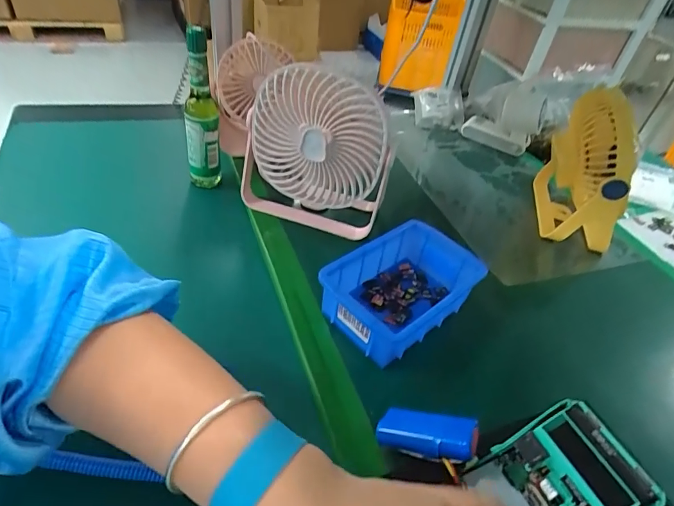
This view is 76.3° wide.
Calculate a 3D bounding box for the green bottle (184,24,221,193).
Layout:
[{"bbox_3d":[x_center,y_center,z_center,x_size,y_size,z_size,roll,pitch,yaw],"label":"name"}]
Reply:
[{"bbox_3d":[-0.161,-0.160,0.510,0.039,0.192,0.042,-7,45,-19],"label":"green bottle"}]

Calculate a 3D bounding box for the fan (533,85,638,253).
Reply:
[{"bbox_3d":[0.320,-0.108,0.538,0.098,0.174,0.144,21,43,10],"label":"fan"}]

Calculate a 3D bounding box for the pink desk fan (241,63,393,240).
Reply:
[{"bbox_3d":[-0.024,-0.115,0.481,0.169,0.176,0.064,13,43,3],"label":"pink desk fan"}]

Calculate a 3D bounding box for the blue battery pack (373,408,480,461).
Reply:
[{"bbox_3d":[0.064,0.128,0.305,0.068,0.014,0.029,-3,36,26],"label":"blue battery pack"}]

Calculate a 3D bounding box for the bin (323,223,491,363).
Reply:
[{"bbox_3d":[0.065,0.033,0.415,0.149,0.050,0.096,-27,54,-33],"label":"bin"}]

